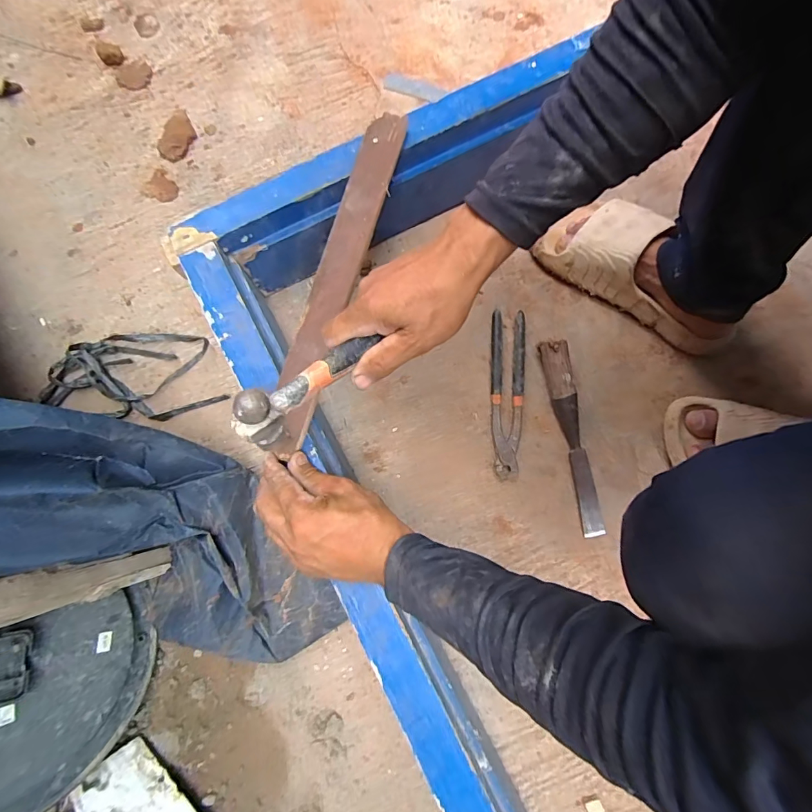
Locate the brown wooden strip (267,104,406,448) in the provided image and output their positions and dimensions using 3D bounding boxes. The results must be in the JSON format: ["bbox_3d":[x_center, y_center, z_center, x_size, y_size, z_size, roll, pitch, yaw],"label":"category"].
[{"bbox_3d":[-0.069,-0.137,0.448,0.043,0.011,0.374,16,80,2],"label":"brown wooden strip"}]

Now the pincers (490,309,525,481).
[{"bbox_3d":[0.132,-0.018,0.574,0.042,0.023,0.214,2,79,0],"label":"pincers"}]

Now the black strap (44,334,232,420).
[{"bbox_3d":[-0.357,-0.041,0.579,0.225,0.016,0.114,1,79,-1],"label":"black strap"}]

